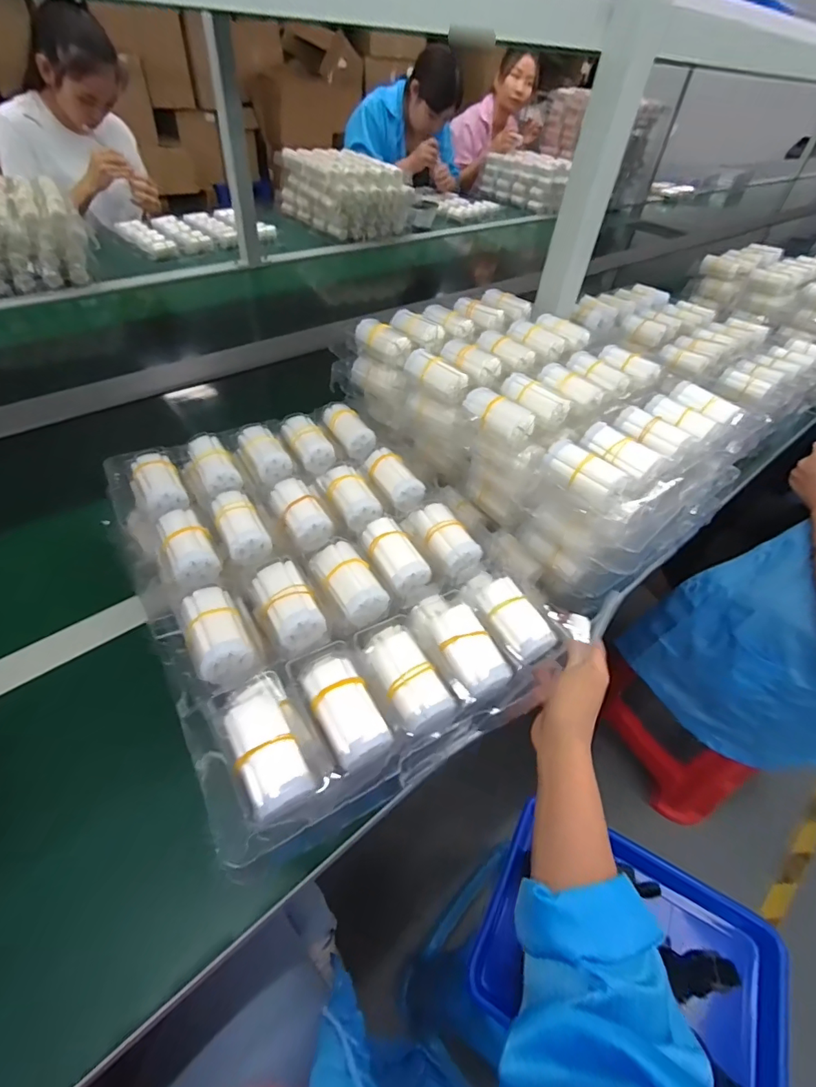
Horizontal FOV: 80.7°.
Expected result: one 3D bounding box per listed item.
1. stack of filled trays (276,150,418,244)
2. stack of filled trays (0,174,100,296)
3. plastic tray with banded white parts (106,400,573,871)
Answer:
[{"bbox_3d":[-0.187,-1.047,1.429,0.261,0.167,0.347,-30,56,-29],"label":"stack of filled trays"},{"bbox_3d":[-0.811,-0.620,0.963,0.272,0.133,0.276,-30,56,-29],"label":"stack of filled trays"},{"bbox_3d":[-0.080,0.011,0.411,0.268,0.040,0.379,-24,53,-25],"label":"plastic tray with banded white parts"}]

